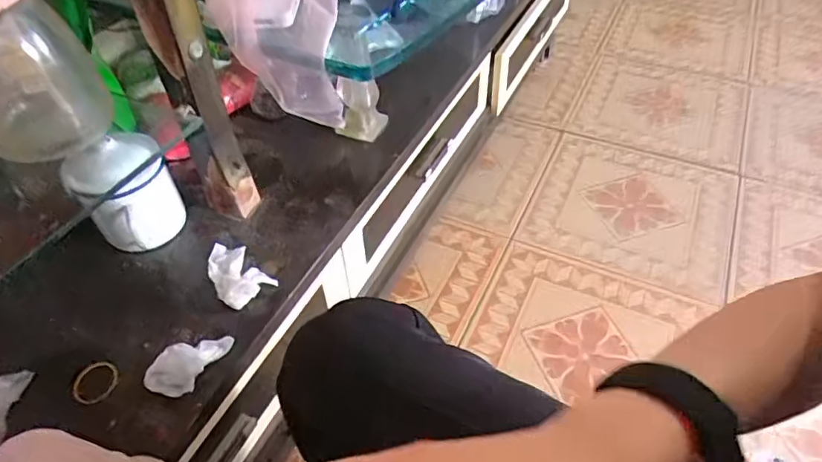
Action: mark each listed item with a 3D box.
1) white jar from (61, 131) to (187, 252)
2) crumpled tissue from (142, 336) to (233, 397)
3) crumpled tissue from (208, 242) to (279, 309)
[{"bbox_3d":[-0.335,-0.045,0.652,0.076,0.145,0.094,11,49,12],"label":"white jar"},{"bbox_3d":[-0.225,0.132,0.554,0.037,0.043,0.088,30,41,29],"label":"crumpled tissue"},{"bbox_3d":[-0.211,0.048,0.643,0.060,0.018,0.095,-36,53,-27],"label":"crumpled tissue"}]

